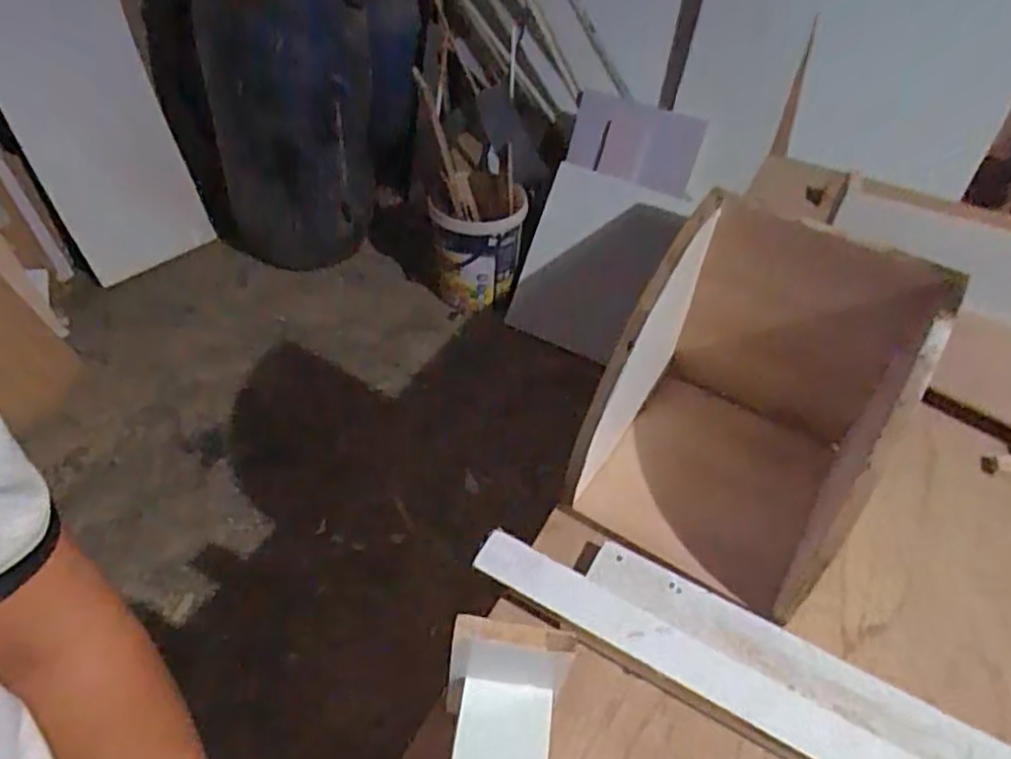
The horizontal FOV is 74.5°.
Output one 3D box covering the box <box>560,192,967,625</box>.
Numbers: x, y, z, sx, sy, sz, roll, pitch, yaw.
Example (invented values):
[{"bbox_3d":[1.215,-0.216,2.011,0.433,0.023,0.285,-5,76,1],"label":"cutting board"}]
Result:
[{"bbox_3d":[0.280,0.032,0.787,0.295,0.328,0.314,24,49,19],"label":"box"}]

